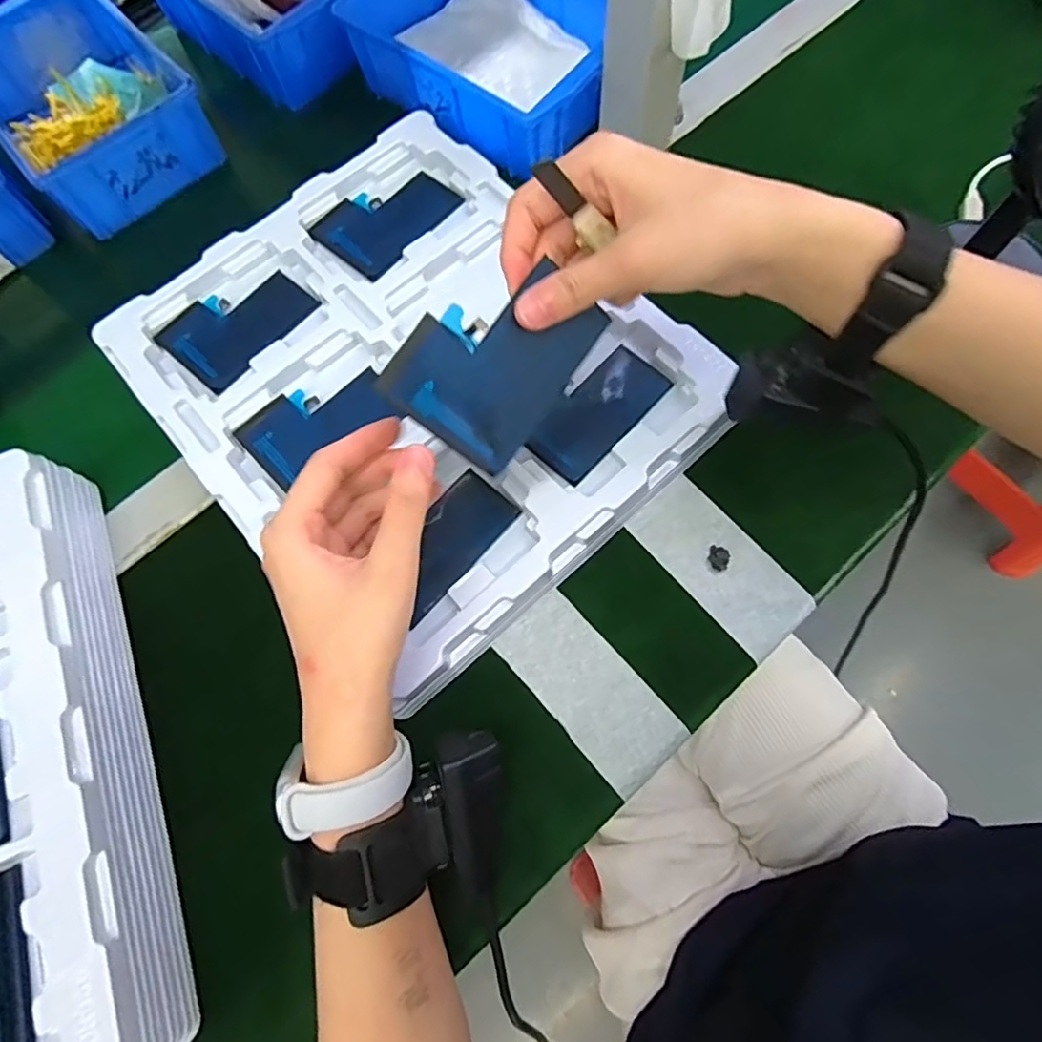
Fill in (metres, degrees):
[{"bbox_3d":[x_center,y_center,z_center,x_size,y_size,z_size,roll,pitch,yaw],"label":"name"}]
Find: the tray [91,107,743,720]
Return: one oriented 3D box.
[{"bbox_3d":[-0.069,-0.098,0.378,0.279,0.035,0.328,-41,74,-11],"label":"tray"}]

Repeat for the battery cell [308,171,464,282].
[{"bbox_3d":[-0.095,-0.213,0.418,0.070,0.008,0.091,40,77,14],"label":"battery cell"}]

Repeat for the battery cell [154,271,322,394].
[{"bbox_3d":[-0.188,-0.133,0.397,0.068,0.005,0.090,38,77,14],"label":"battery cell"}]

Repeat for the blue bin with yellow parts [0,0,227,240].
[{"bbox_3d":[-0.355,-0.337,0.480,0.136,0.055,0.198,-40,74,-10],"label":"blue bin with yellow parts"}]

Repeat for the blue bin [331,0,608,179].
[{"bbox_3d":[-0.025,-0.370,0.462,0.202,0.058,0.137,38,77,14],"label":"blue bin"}]

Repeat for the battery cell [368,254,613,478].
[{"bbox_3d":[-0.010,-0.071,0.258,0.066,0.004,0.085,37,91,-22],"label":"battery cell"}]

